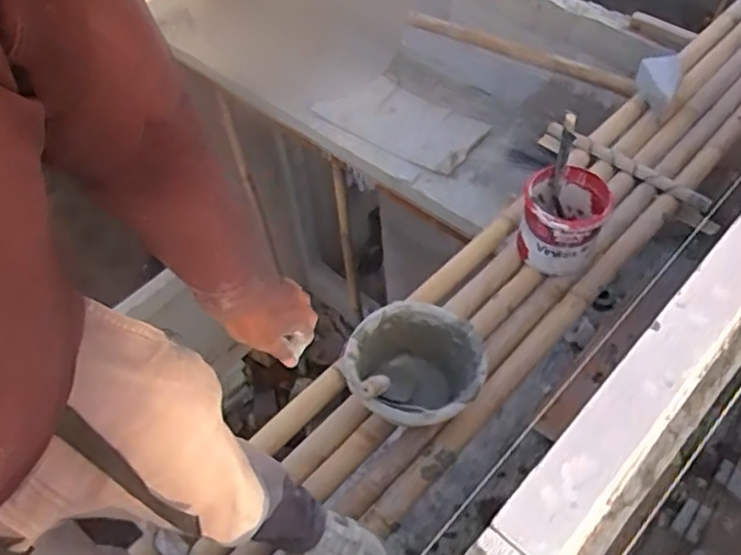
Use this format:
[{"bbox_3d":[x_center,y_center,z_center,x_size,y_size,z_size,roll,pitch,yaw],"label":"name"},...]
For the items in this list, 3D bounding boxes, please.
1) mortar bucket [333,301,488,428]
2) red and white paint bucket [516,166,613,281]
[{"bbox_3d":[0.089,0.197,1.313,0.263,0.203,0.240,-2,53,3],"label":"mortar bucket"},{"bbox_3d":[0.444,-0.128,1.534,0.181,0.239,0.181,-2,53,3],"label":"red and white paint bucket"}]

